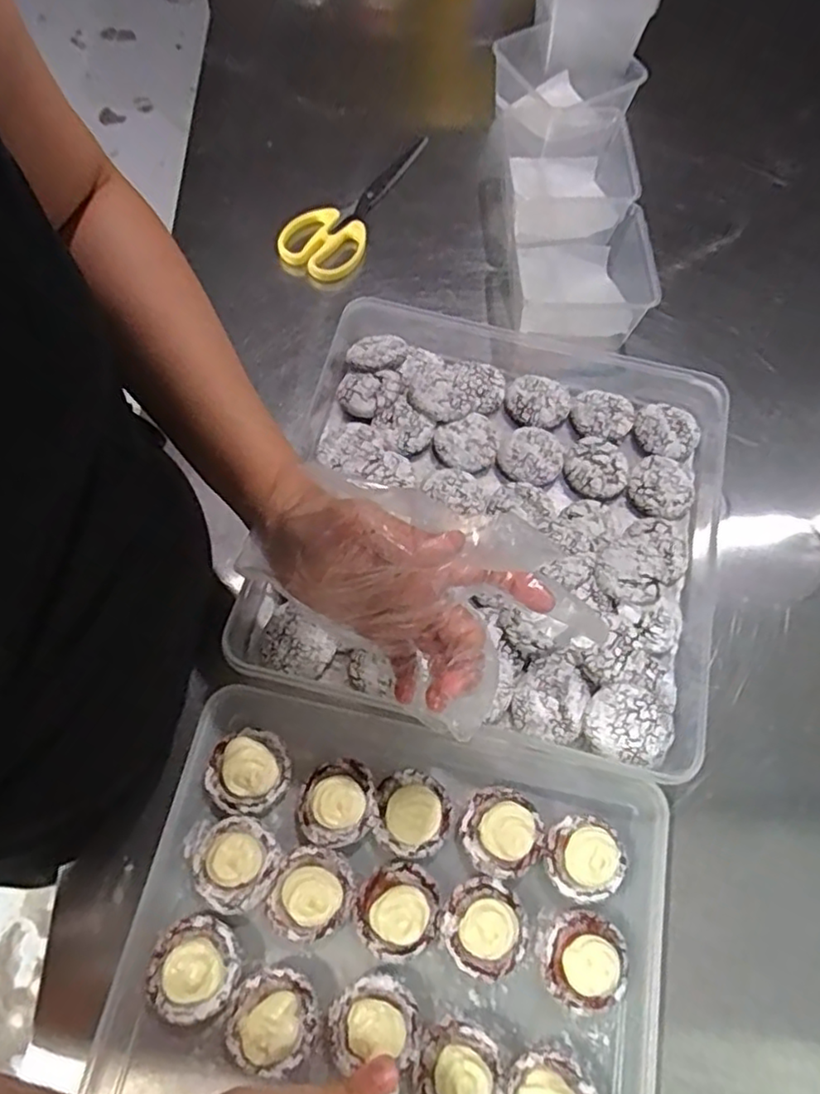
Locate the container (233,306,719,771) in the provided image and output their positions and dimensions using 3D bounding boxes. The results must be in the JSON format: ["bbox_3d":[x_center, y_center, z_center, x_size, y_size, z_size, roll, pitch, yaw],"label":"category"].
[{"bbox_3d":[0.067,-0.023,0.463,0.314,0.045,0.302,15,70,5],"label":"container"}]

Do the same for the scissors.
[{"bbox_3d":[-0.053,-0.312,0.590,0.065,0.017,0.174,23,71,8],"label":"scissors"}]

